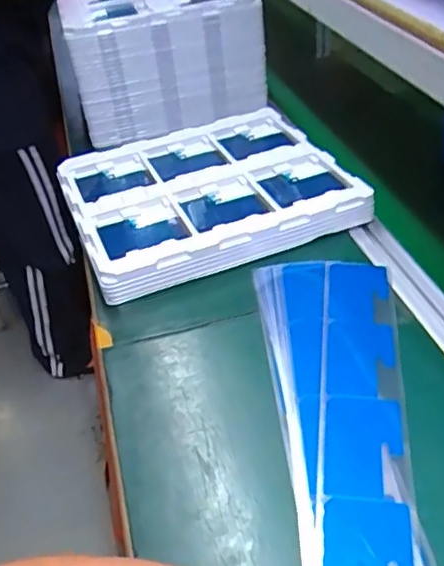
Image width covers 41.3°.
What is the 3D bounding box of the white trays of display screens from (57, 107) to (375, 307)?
[{"bbox_3d":[-0.026,-0.115,0.735,0.318,0.059,0.282,-16,41,-13],"label":"white trays of display screens"}]

